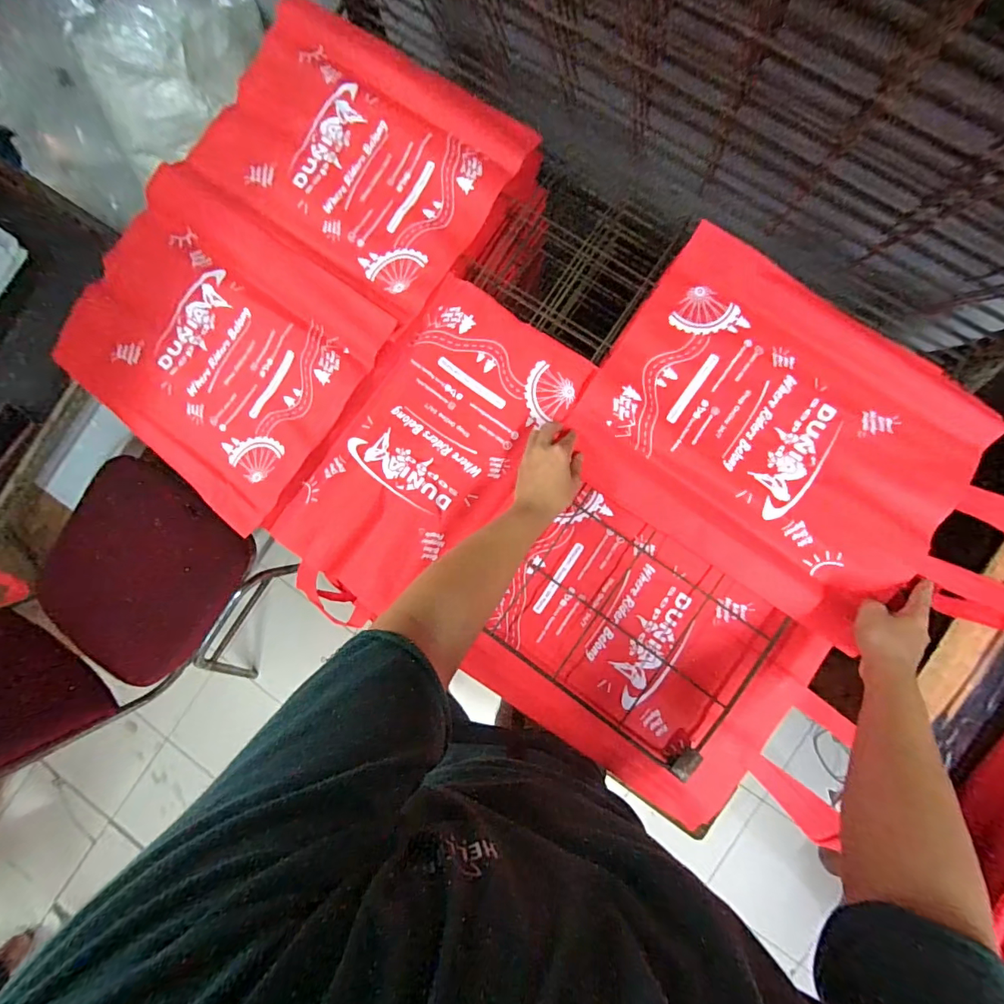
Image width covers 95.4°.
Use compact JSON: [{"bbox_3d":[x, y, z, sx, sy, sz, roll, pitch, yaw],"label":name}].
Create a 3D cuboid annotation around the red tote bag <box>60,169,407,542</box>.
[{"bbox_3d":[-0.408,-0.226,0.653,0.425,0.014,0.372,36,90,4],"label":"red tote bag"}]

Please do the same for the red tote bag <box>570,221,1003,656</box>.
[{"bbox_3d":[0.388,-0.062,0.564,0.556,0.065,0.363,35,91,8],"label":"red tote bag"}]

